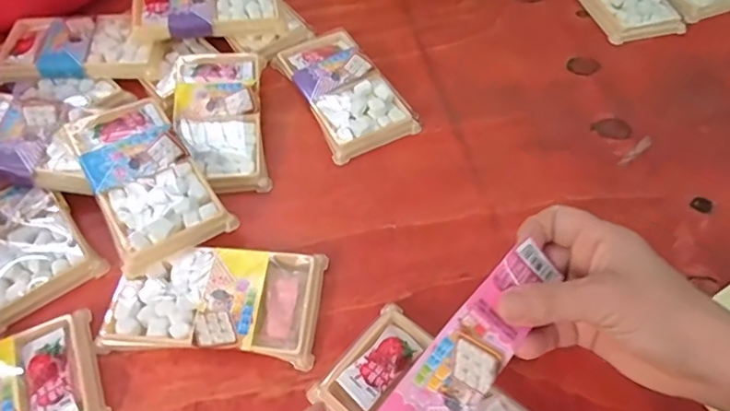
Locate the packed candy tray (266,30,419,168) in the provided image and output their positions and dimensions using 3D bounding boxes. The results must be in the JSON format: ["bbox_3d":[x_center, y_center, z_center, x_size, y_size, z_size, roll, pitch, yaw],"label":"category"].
[{"bbox_3d":[-0.020,-0.106,0.450,0.076,0.021,0.137,-26,62,-17],"label":"packed candy tray"}]

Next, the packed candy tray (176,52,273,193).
[{"bbox_3d":[-0.118,-0.071,0.422,0.069,0.022,0.136,-6,58,-6],"label":"packed candy tray"}]

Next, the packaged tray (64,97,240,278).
[{"bbox_3d":[-0.160,-0.021,0.380,0.074,0.029,0.135,-27,62,-18],"label":"packaged tray"}]

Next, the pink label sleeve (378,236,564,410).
[{"bbox_3d":[0.051,0.086,0.273,0.037,0.012,0.162,41,67,11],"label":"pink label sleeve"}]

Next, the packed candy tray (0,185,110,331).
[{"bbox_3d":[-0.252,0.017,0.371,0.073,0.015,0.129,-33,64,-21],"label":"packed candy tray"}]

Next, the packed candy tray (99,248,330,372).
[{"bbox_3d":[-0.097,0.062,0.340,0.132,0.016,0.071,5,58,1],"label":"packed candy tray"}]

